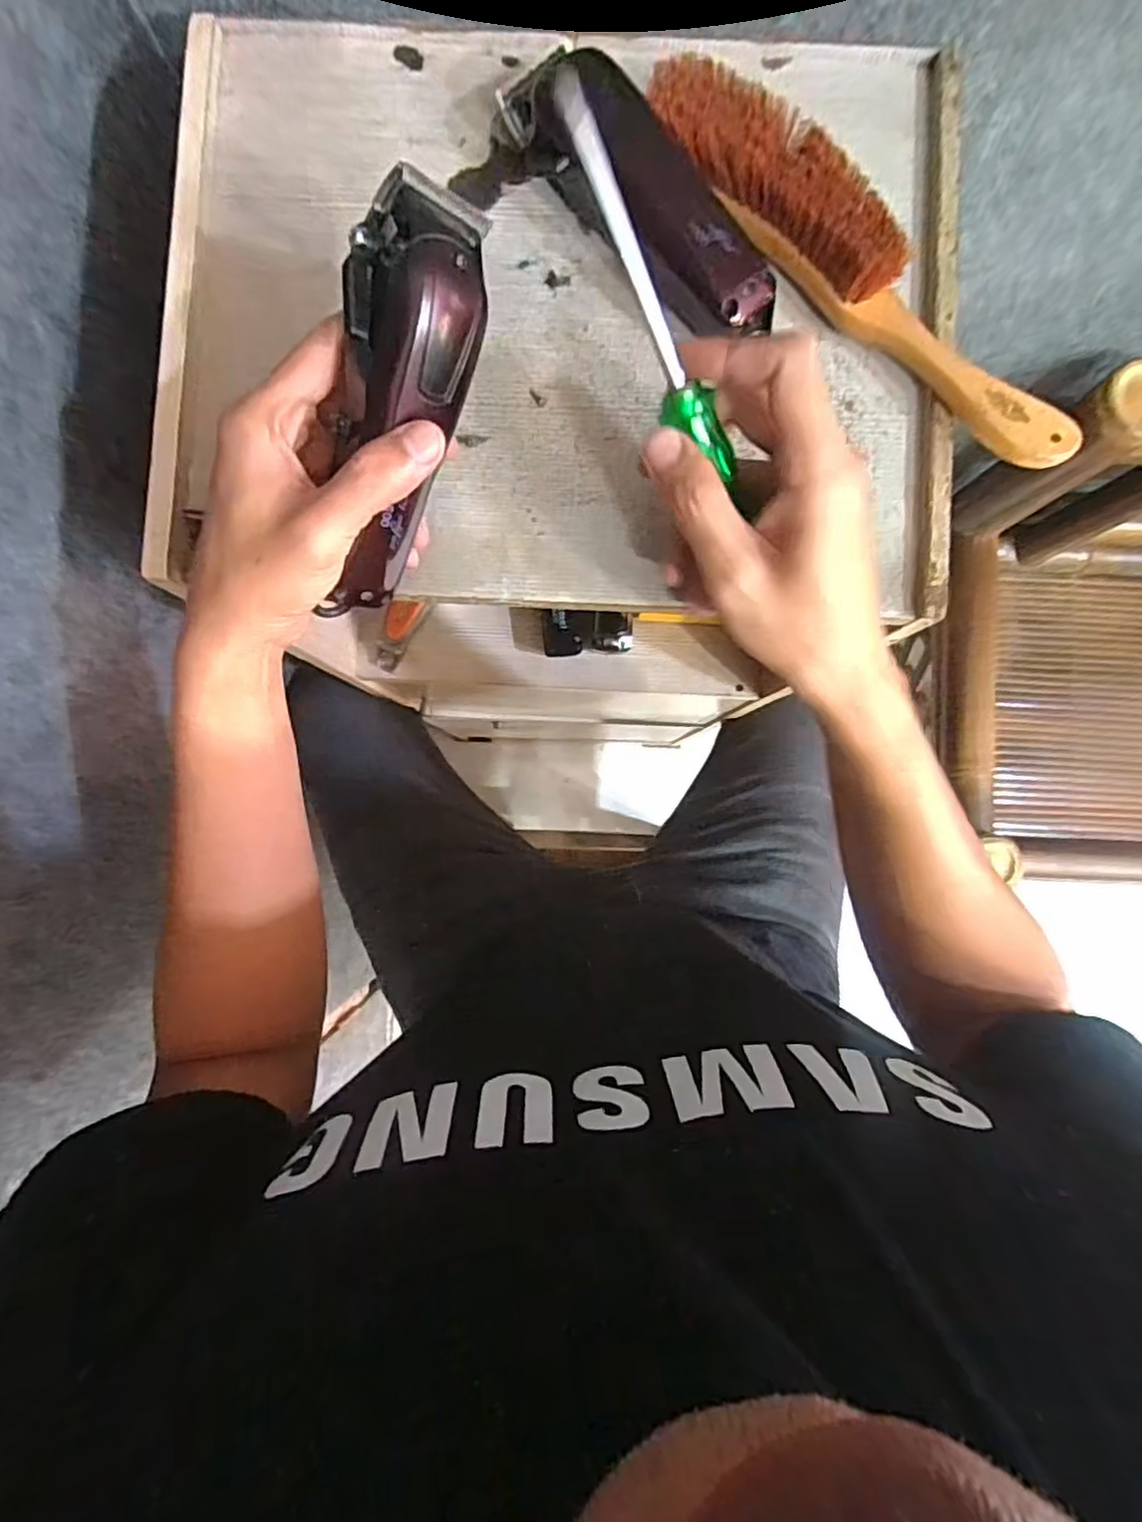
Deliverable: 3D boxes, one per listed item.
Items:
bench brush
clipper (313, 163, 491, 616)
[{"bbox_3d":[0.144,-0.241,0.324,0.261,0.044,0.054,40,87,3],"label":"bench brush"},{"bbox_3d":[-0.073,-0.142,0.283,0.047,0.040,0.165,20,117,2],"label":"clipper"}]

